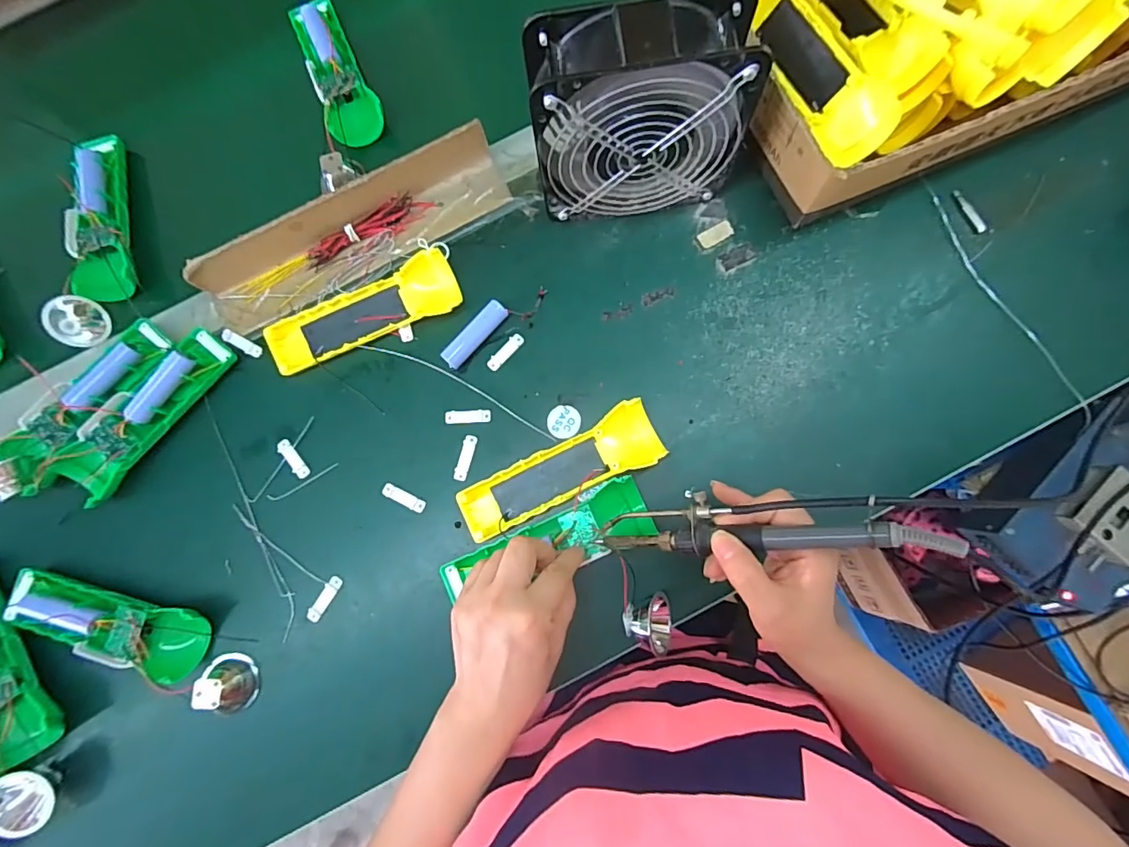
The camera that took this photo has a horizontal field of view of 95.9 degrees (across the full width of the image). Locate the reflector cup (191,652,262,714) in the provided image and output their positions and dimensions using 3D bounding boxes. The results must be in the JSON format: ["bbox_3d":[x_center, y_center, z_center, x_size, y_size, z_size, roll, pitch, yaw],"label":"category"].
[{"bbox_3d":[-0.258,0.199,0.386,0.034,0.028,0.043,-25,81,-1],"label":"reflector cup"}]

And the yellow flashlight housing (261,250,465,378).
[{"bbox_3d":[-0.170,-0.093,0.431,0.163,0.026,0.049,-21,81,0],"label":"yellow flashlight housing"}]

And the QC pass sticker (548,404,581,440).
[{"bbox_3d":[0.000,-0.002,0.418,0.027,0.004,0.027,9,82,4],"label":"QC pass sticker"}]

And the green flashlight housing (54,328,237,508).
[{"bbox_3d":[-0.351,-0.012,0.422,0.052,0.028,0.162,38,85,8],"label":"green flashlight housing"}]

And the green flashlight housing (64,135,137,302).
[{"bbox_3d":[-0.428,-0.188,0.465,0.051,0.026,0.167,-19,81,0],"label":"green flashlight housing"}]

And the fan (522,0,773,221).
[{"bbox_3d":[0.054,-0.220,0.376,0.147,0.147,0.061,-7,81,2],"label":"fan"}]

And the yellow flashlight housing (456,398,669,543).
[{"bbox_3d":[-0.003,0.038,0.400,0.162,0.025,0.046,-25,81,-1],"label":"yellow flashlight housing"}]

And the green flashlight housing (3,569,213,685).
[{"bbox_3d":[-0.362,0.157,0.397,0.163,0.034,0.055,9,82,4],"label":"green flashlight housing"}]

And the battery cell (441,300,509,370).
[{"bbox_3d":[-0.075,-0.075,0.426,0.017,0.015,0.066,43,86,8],"label":"battery cell"}]

